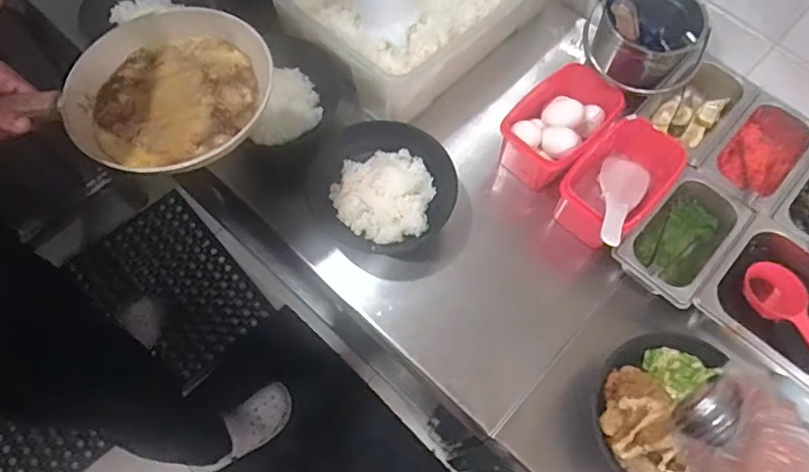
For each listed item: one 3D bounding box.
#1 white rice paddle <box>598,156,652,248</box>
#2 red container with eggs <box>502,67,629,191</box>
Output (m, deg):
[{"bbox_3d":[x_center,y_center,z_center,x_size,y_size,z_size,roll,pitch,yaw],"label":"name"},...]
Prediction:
[{"bbox_3d":[0.266,-0.045,0.701,0.062,0.015,0.204,29,40,10],"label":"white rice paddle"},{"bbox_3d":[0.208,-0.147,0.762,0.111,0.077,0.166,40,71,14],"label":"red container with eggs"}]

